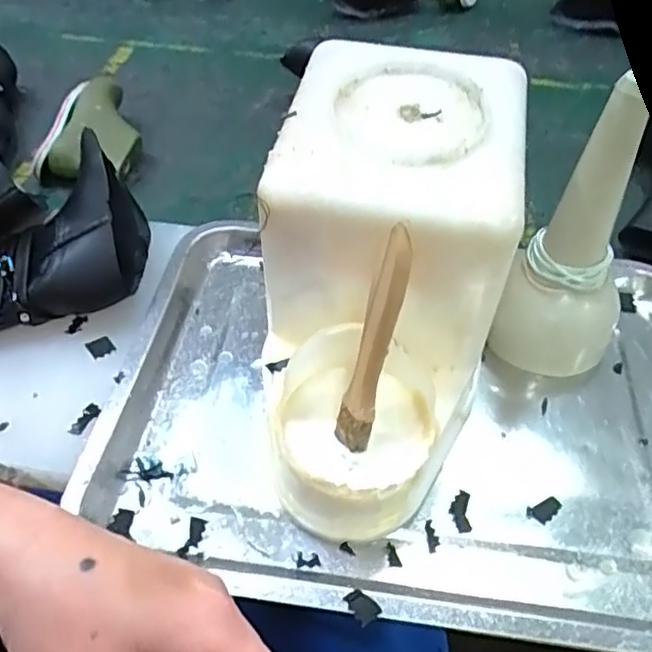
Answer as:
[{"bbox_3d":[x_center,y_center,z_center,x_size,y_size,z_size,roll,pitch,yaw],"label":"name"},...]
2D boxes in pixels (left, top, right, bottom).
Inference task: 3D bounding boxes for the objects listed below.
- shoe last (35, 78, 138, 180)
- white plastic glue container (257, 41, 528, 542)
[{"bbox_3d":[-0.242,-0.203,0.653,0.082,0.044,0.145,10,49,8],"label":"shoe last"},{"bbox_3d":[0.031,-0.019,0.363,0.125,0.180,0.224,10,49,7],"label":"white plastic glue container"}]

